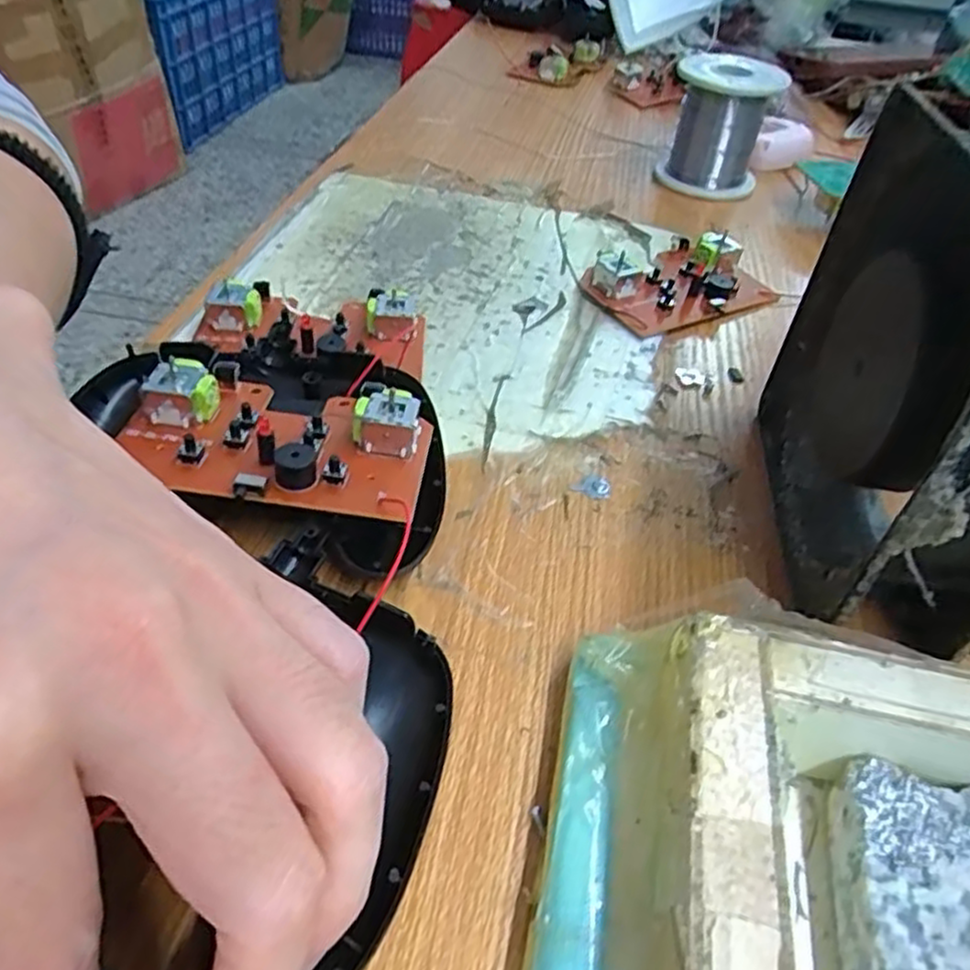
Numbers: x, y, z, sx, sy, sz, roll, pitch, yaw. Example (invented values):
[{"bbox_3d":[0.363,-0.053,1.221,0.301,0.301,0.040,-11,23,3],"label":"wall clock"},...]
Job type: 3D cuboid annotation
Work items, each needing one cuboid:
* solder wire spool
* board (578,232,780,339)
[{"bbox_3d":[0.140,-0.215,0.433,0.062,0.065,0.064,14,45,9],"label":"solder wire spool"},{"bbox_3d":[0.092,-0.098,0.344,0.085,0.017,0.054,-26,52,-27],"label":"board"}]

